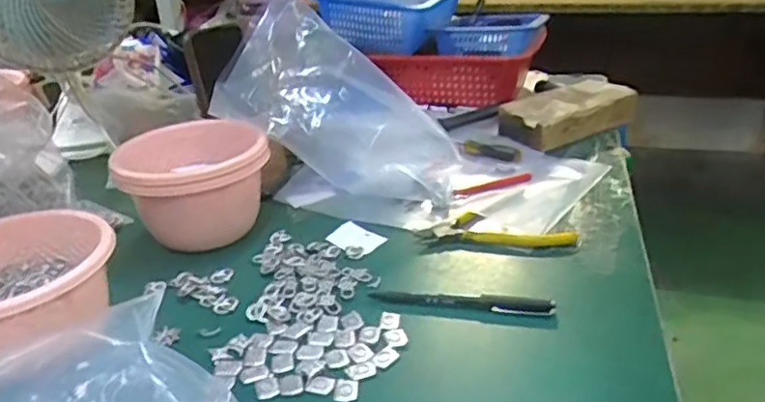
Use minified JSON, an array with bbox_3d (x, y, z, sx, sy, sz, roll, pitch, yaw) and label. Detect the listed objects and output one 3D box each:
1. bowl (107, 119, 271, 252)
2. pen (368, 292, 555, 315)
[{"bbox_3d":[-0.185,-0.016,0.641,0.133,0.103,0.137,-2,26,1],"label":"bowl"},{"bbox_3d":[0.064,0.083,0.511,0.150,0.010,0.018,4,27,12],"label":"pen"}]

